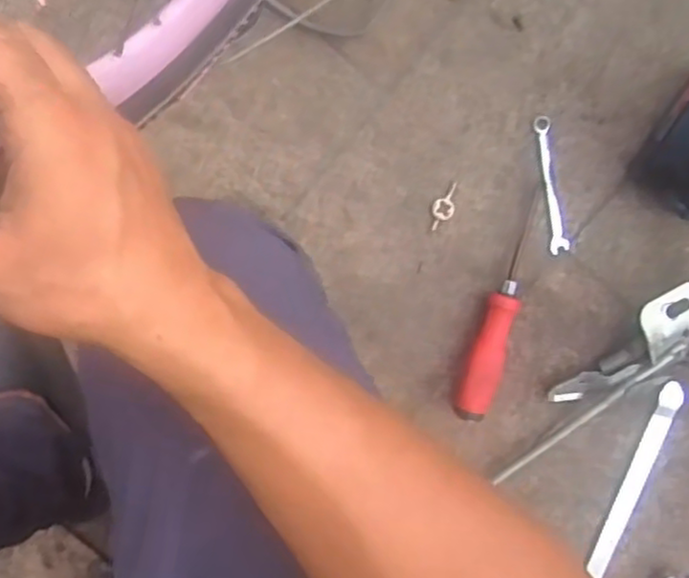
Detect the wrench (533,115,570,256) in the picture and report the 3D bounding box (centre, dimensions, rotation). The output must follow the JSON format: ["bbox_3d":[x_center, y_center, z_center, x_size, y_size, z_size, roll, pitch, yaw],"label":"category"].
[{"bbox_3d":[0.174,-0.087,0.617,0.016,0.007,0.114,-9,99,3],"label":"wrench"}]

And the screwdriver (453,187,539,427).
[{"bbox_3d":[0.135,0.018,0.624,0.031,0.027,0.194,16,100,-1],"label":"screwdriver"}]

